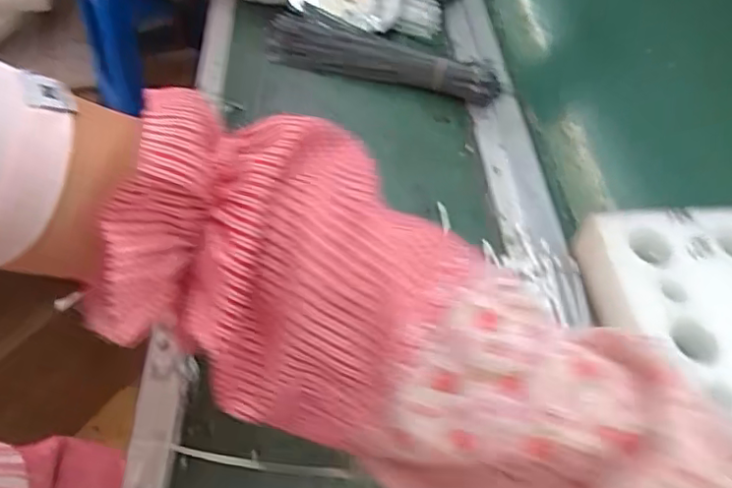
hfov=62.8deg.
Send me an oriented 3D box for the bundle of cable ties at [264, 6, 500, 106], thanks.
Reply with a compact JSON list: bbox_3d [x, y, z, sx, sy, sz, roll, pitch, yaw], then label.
[{"bbox_3d":[0.013,-0.167,0.543,0.215,0.031,0.051,18,52,12],"label":"bundle of cable ties"}]

